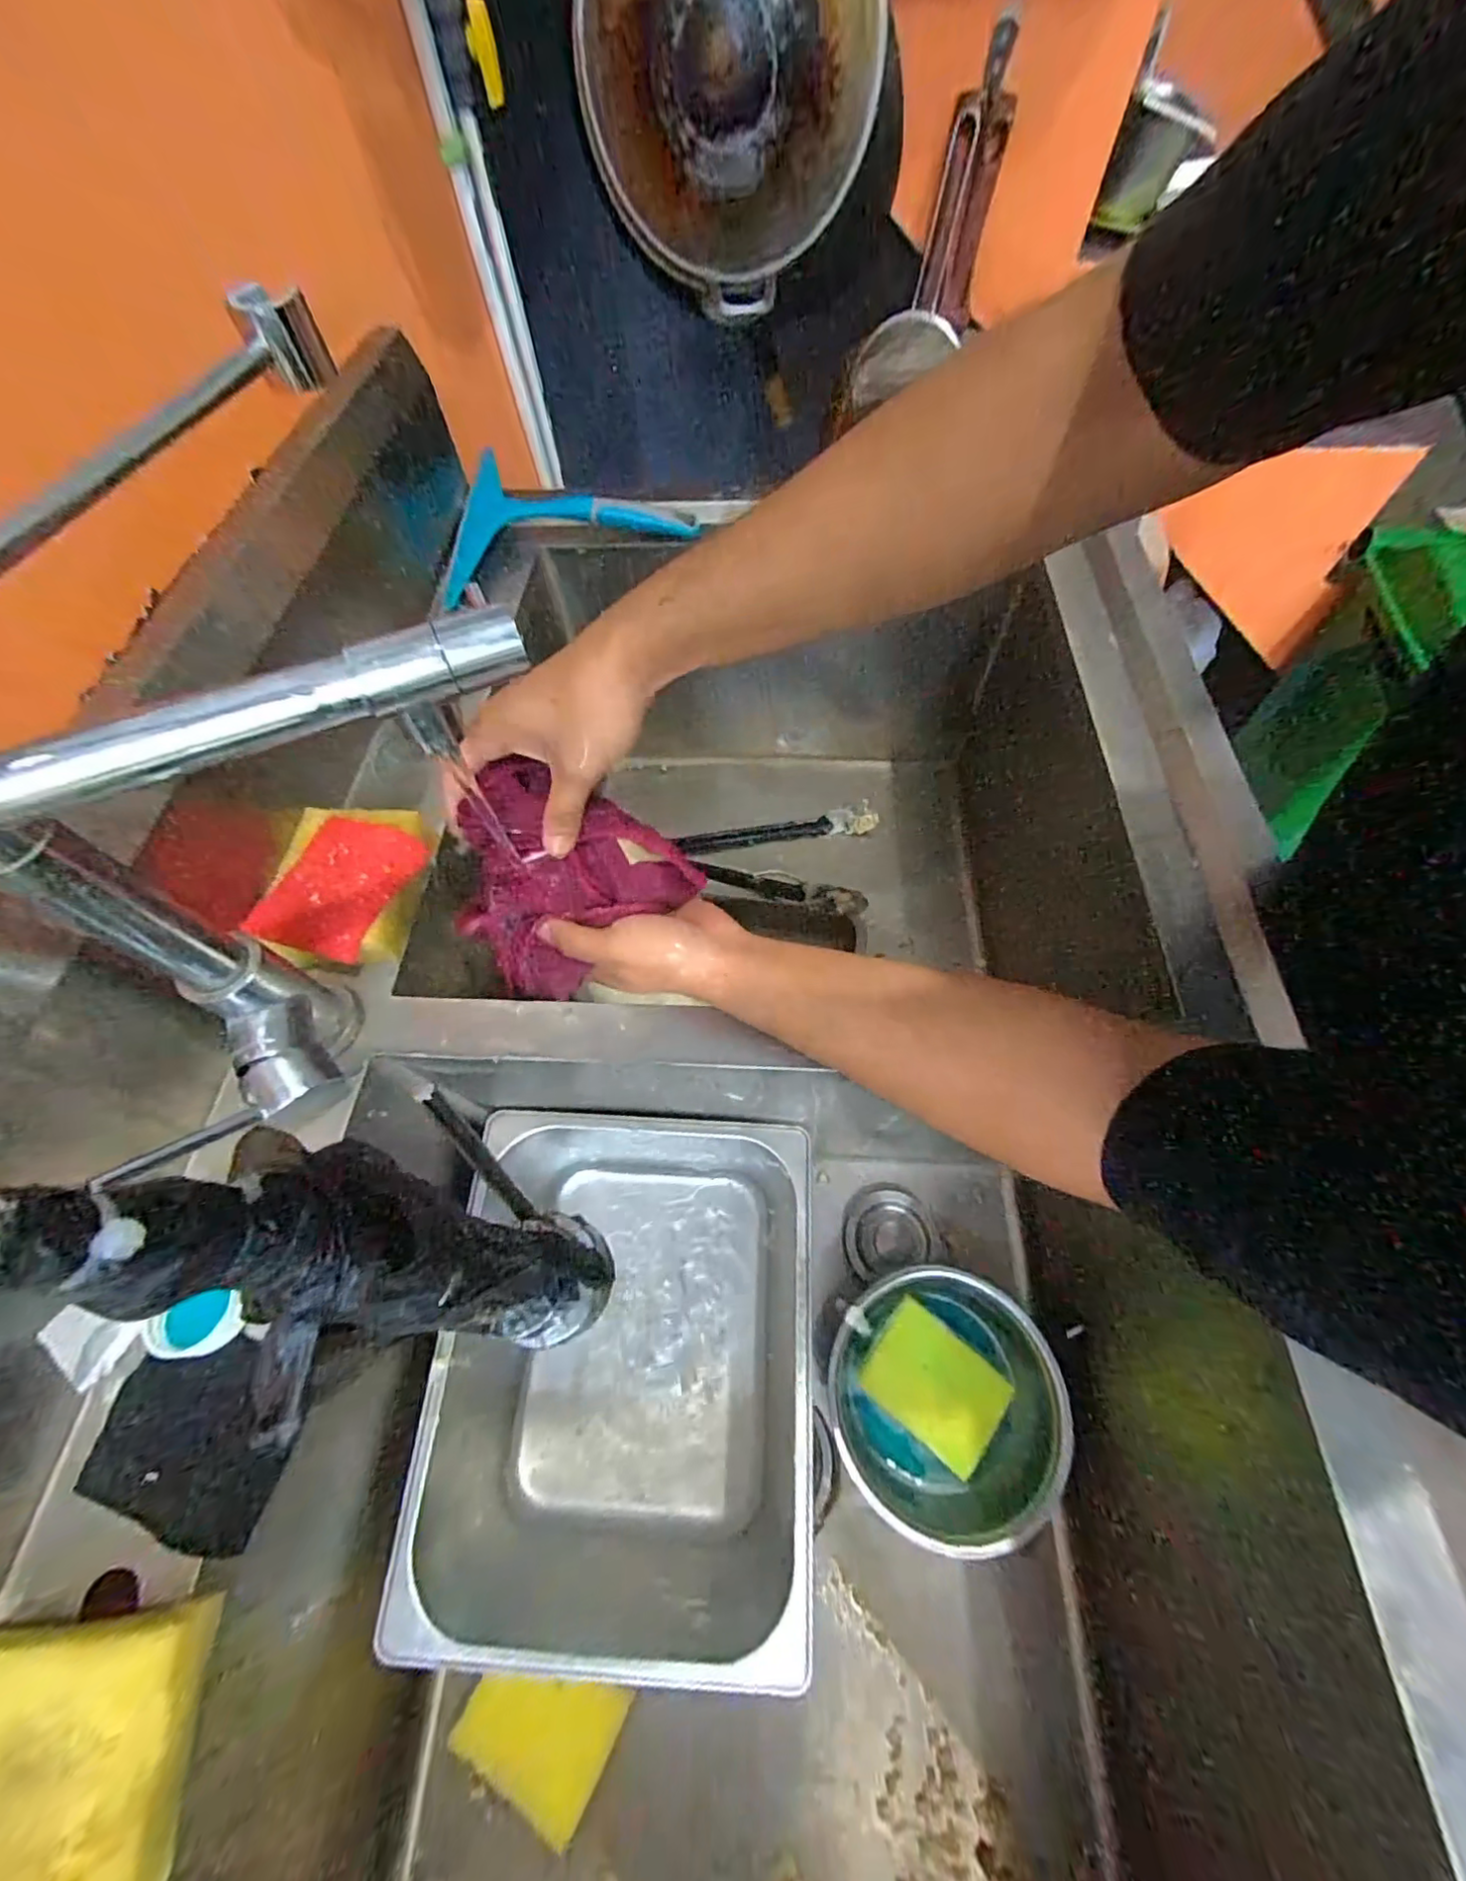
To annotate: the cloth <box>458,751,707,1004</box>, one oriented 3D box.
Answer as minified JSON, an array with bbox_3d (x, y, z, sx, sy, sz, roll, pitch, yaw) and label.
[{"bbox_3d":[-0.113,-0.041,0.381,0.136,0.032,0.126,-37,101,9],"label":"cloth"}]

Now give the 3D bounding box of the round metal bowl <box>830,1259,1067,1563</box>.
[{"bbox_3d":[0.169,0.370,0.506,0.172,0.070,0.171,-1,63,2],"label":"round metal bowl"}]

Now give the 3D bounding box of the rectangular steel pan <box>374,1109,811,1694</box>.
[{"bbox_3d":[-0.075,0.320,0.495,0.254,0.148,0.320,2,63,3],"label":"rectangular steel pan"}]

